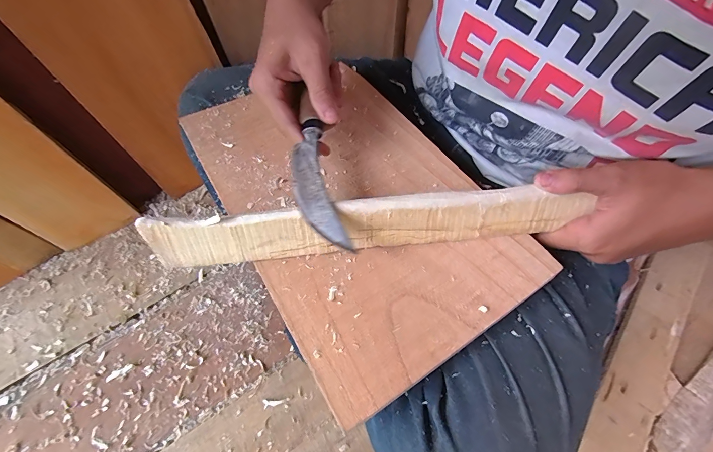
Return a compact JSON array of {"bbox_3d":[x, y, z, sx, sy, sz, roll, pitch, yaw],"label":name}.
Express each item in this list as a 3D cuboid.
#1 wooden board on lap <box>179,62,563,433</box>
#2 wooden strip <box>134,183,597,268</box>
[{"bbox_3d":[-0.008,-0.033,0.307,0.202,0.006,0.318,-28,64,-17],"label":"wooden board on lap"},{"bbox_3d":[0.015,-0.001,0.263,0.329,0.043,0.007,-5,33,-5],"label":"wooden strip"}]

